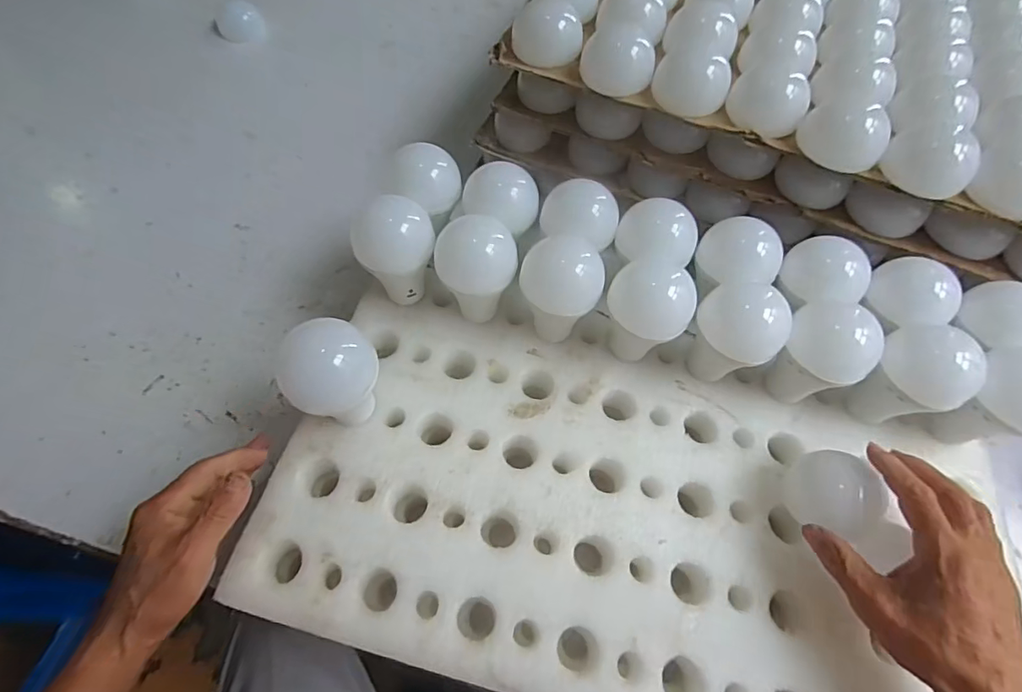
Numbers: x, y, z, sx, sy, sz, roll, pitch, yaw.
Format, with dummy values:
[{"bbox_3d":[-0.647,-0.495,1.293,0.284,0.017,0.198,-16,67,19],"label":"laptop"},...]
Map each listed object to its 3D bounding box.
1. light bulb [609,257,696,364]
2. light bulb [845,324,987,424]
[{"bbox_3d":[0.109,-0.025,0.430,0.063,0.085,0.062,2,60,-3],"label":"light bulb"},{"bbox_3d":[0.314,0.027,0.409,0.066,0.081,0.064,2,60,-3],"label":"light bulb"}]

